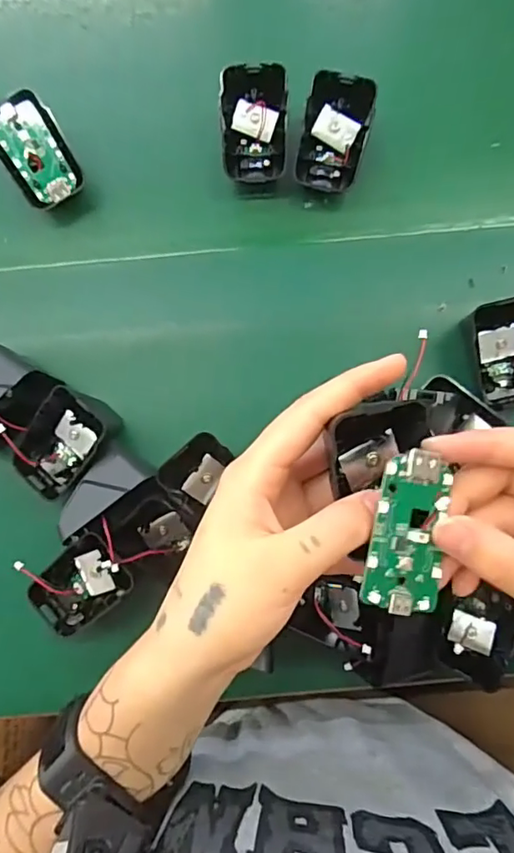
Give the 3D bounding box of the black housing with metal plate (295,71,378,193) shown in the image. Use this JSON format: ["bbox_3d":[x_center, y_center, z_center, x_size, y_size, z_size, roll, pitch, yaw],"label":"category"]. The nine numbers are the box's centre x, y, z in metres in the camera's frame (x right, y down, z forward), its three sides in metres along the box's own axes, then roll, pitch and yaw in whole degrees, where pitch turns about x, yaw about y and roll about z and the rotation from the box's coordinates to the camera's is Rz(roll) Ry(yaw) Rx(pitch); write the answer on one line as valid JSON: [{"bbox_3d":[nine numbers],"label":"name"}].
[{"bbox_3d":[0.052,-0.196,0.368,0.044,0.022,0.069,16,116,5],"label":"black housing with metal plate"}]

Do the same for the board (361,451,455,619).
[{"bbox_3d":[0.062,0.042,0.221,0.030,0.008,0.062,10,86,3],"label":"board"}]

